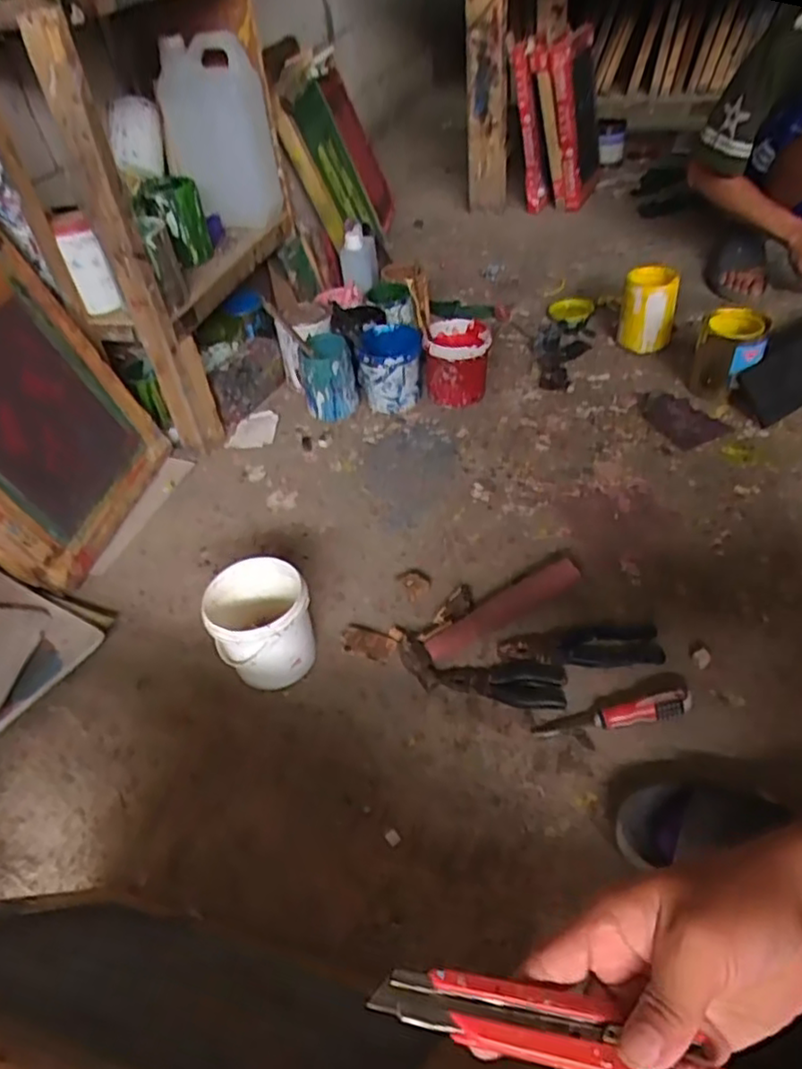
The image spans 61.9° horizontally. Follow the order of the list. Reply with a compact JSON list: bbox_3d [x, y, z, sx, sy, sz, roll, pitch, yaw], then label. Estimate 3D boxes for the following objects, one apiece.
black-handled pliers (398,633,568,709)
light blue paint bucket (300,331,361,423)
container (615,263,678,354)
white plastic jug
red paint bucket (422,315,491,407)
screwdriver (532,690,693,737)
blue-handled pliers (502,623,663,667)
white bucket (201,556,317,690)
[{"bbox_3d":[0.094,0.165,0.808,0.204,0.027,0.059,8,45,16],"label":"black-handled pliers"},{"bbox_3d":[-0.135,-0.296,1.261,0.097,0.136,0.106,-5,43,4],"label":"light blue paint bucket"},{"bbox_3d":[0.469,-0.426,1.264,0.102,0.163,0.080,8,45,18],"label":"container"},{"bbox_3d":[-0.335,-0.729,1.219,0.184,0.277,0.091,13,47,22],"label":"white plastic jug"},{"bbox_3d":[0.107,-0.318,1.256,0.121,0.128,0.123,-3,43,7],"label":"red paint bucket"},{"bbox_3d":[0.238,0.200,0.750,0.173,0.036,0.022,-6,43,3],"label":"screwdriver"},{"bbox_3d":[0.222,0.138,0.830,0.194,0.019,0.057,-5,43,4],"label":"blue-handled pliers"},{"bbox_3d":[-0.173,0.116,0.845,0.121,0.127,0.121,-5,43,4],"label":"white bucket"}]

